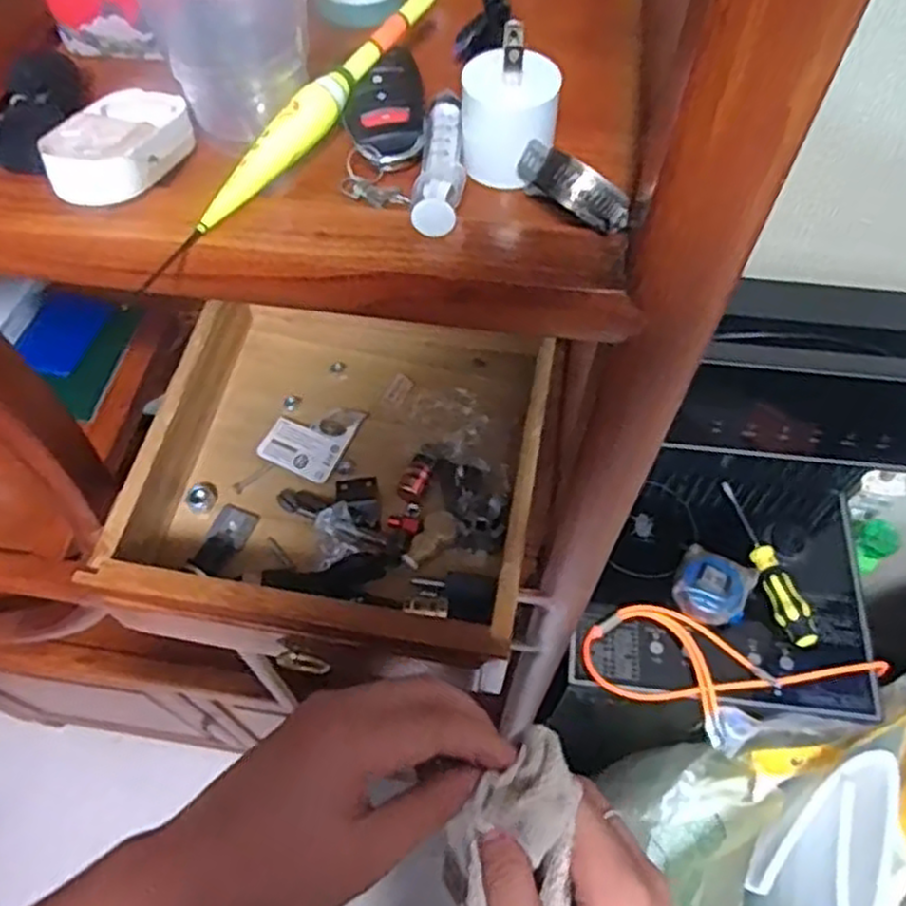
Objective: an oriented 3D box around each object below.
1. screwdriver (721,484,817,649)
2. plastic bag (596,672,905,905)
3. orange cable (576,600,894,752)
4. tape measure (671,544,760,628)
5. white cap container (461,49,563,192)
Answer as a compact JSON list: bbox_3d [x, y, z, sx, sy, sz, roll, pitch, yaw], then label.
[{"bbox_3d":[0.355,0.119,0.846,0.032,0.037,0.205,-10,59,-6],"label":"screwdriver"},{"bbox_3d":[0.395,0.428,0.832,0.350,0.319,0.276,-16,60,-9],"label":"plastic bag"},{"bbox_3d":[0.299,0.242,0.791,0.317,0.031,0.121,12,60,8],"label":"orange cable"},{"bbox_3d":[0.287,0.147,0.821,0.078,0.032,0.076,24,62,14],"label":"tape measure"},{"bbox_3d":[0.020,-0.117,0.267,0.034,0.036,0.034,0,59,0],"label":"white cap container"}]

